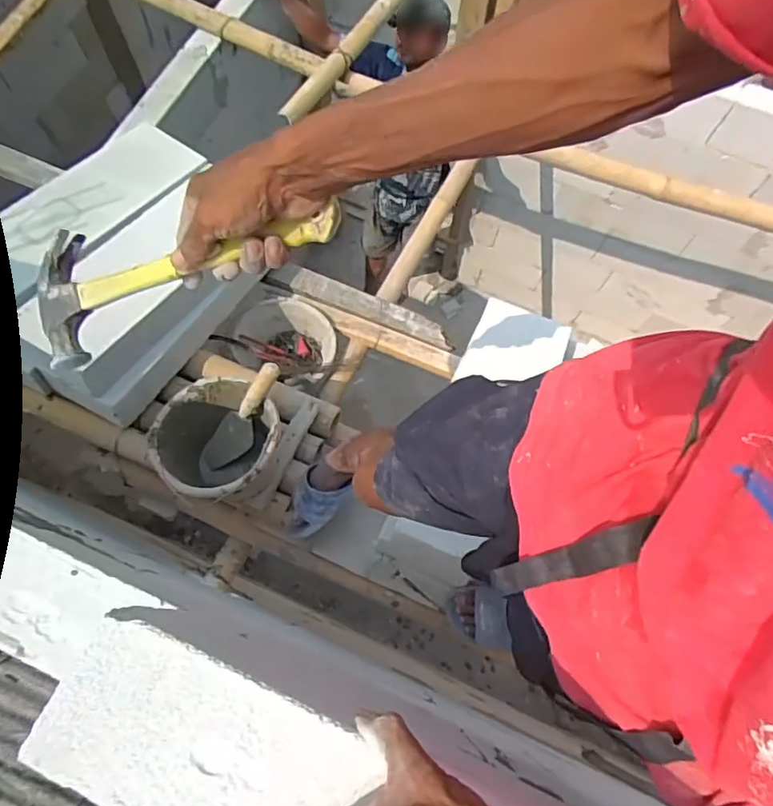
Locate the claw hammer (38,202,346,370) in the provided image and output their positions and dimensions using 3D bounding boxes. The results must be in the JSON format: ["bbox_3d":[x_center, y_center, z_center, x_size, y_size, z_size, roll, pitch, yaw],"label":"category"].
[{"bbox_3d":[-0.174,-0.111,0.476,0.281,0.040,0.109,-10,69,17],"label":"claw hammer"}]

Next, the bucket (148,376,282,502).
[{"bbox_3d":[-0.329,0.082,1.156,0.230,0.198,0.234,1,70,-2],"label":"bucket"}]

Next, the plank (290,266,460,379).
[{"bbox_3d":[-0.031,-0.219,1.509,0.470,0.053,0.127,23,71,6],"label":"plank"}]

